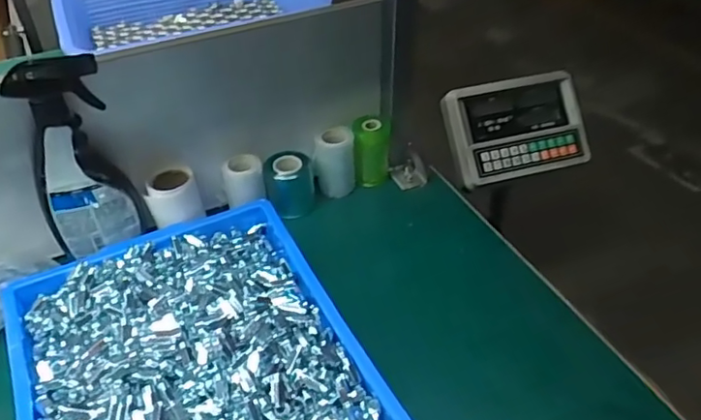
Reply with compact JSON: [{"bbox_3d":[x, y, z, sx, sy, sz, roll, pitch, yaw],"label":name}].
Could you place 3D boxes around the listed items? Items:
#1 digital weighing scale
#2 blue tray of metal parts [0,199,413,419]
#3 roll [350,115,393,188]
[{"bbox_3d":[0.292,-0.143,1.018,0.231,0.173,0.046,-13,2,-5],"label":"digital weighing scale"},{"bbox_3d":[-0.127,0.157,0.500,0.280,0.040,0.417,-20,44,-20],"label":"blue tray of metal parts"},{"bbox_3d":[0.028,-0.078,0.757,0.047,0.087,0.044,1,41,3],"label":"roll"}]

